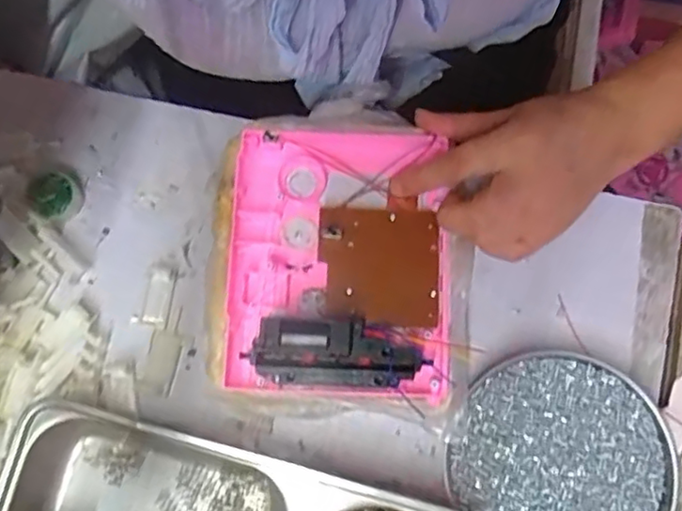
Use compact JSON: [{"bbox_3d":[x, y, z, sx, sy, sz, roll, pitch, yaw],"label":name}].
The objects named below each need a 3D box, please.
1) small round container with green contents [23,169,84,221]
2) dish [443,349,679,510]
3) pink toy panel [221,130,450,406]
[{"bbox_3d":[-0.195,-0.042,0.425,0.034,0.016,0.034,0,78,1],"label":"small round container with green contents"},{"bbox_3d":[0.133,0.127,0.380,0.125,0.020,0.134,0,78,1],"label":"dish"},{"bbox_3d":[-0.001,0.001,0.374,0.141,0.039,0.160,2,77,1],"label":"pink toy panel"}]

